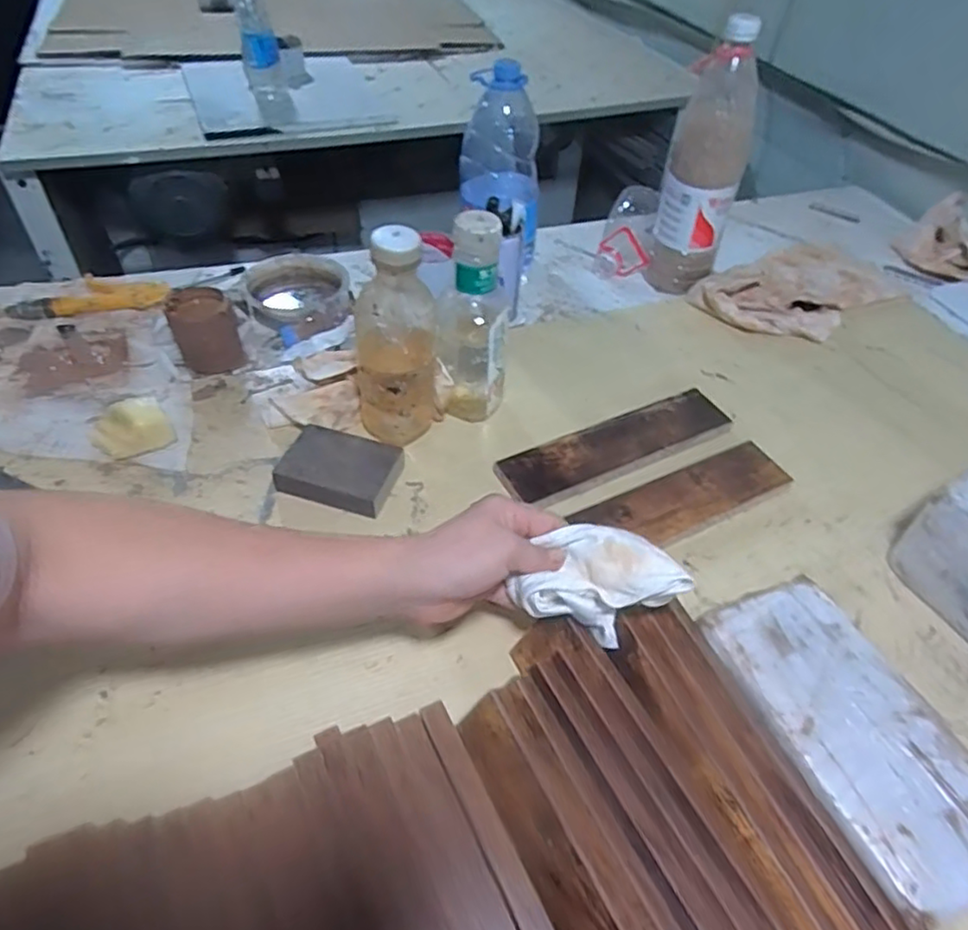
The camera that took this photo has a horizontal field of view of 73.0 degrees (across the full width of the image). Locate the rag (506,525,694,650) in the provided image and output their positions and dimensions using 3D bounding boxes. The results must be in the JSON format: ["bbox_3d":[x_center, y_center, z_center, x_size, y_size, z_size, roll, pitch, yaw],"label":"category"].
[{"bbox_3d":[0.077,0.079,0.450,0.102,0.070,0.052,9,48,3],"label":"rag"}]

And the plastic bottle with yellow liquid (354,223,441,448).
[{"bbox_3d":[-0.075,-0.105,0.580,0.074,0.210,0.063,-6,49,-11],"label":"plastic bottle with yellow liquid"}]

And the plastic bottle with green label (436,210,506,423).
[{"bbox_3d":[-0.011,-0.135,0.616,0.063,0.212,0.058,1,48,-5],"label":"plastic bottle with green label"}]

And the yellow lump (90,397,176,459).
[{"bbox_3d":[-0.332,-0.033,0.615,0.069,0.045,0.049,-21,53,-23],"label":"yellow lump"}]

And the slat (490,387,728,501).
[{"bbox_3d":[0.130,-0.020,0.647,0.243,0.021,0.056,-19,52,-21],"label":"slat"}]

